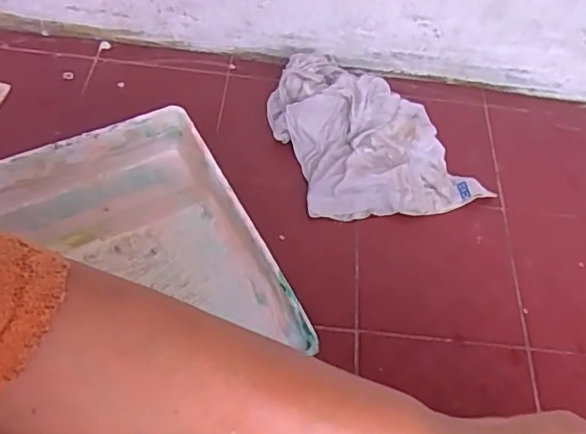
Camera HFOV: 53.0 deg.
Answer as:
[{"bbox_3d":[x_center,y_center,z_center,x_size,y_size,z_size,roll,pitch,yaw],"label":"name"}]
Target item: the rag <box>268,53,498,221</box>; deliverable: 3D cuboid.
[{"bbox_3d":[0.103,-0.129,0.814,0.242,0.064,0.279,-15,58,-14],"label":"rag"}]

